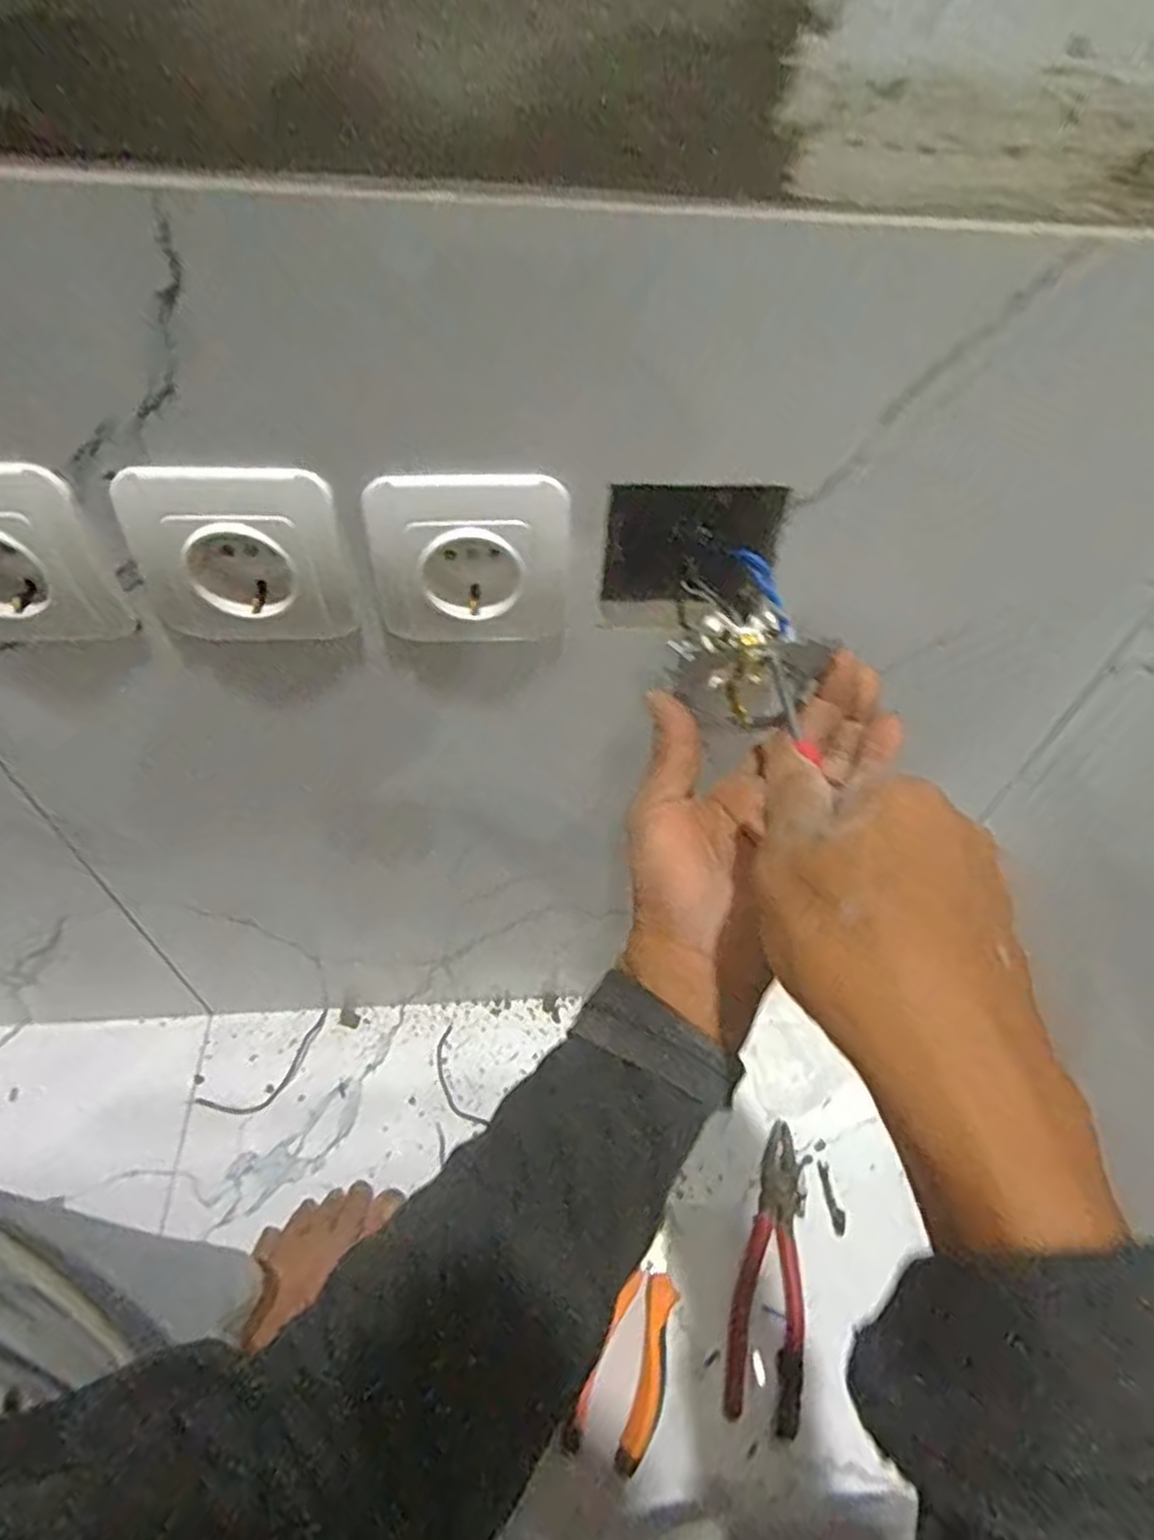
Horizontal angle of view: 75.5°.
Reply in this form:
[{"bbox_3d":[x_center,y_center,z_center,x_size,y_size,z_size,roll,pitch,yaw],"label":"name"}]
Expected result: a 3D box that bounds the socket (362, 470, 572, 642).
[{"bbox_3d":[-0.044,-0.087,0.313,0.079,0.078,0.021,-1,50,-6],"label":"socket"}]

